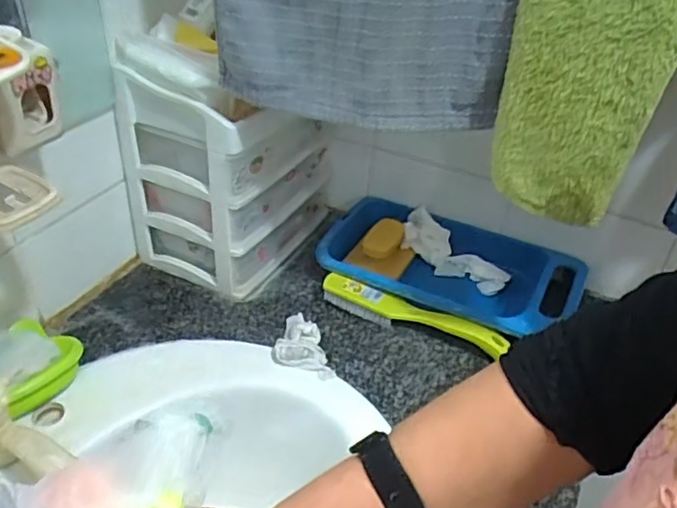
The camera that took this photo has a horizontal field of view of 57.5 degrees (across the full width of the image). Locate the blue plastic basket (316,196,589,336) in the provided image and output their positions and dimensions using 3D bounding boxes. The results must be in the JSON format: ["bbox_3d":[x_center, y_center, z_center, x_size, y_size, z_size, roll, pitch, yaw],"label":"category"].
[{"bbox_3d":[0.140,0.023,0.804,0.310,0.059,0.181,20,39,21],"label":"blue plastic basket"}]

